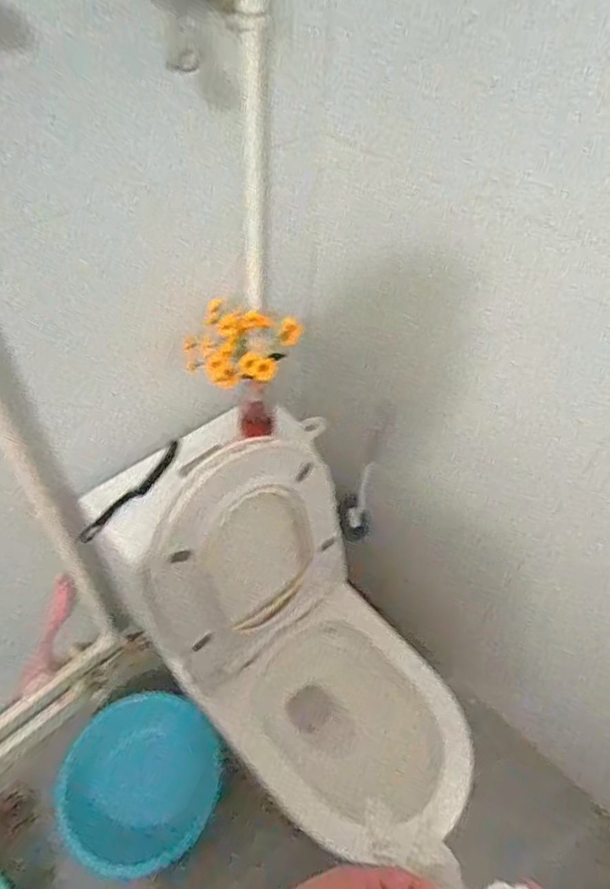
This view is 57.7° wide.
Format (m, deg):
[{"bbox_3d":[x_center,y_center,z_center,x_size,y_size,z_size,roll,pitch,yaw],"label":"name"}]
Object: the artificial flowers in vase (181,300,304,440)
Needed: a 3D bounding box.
[{"bbox_3d":[-0.101,-0.118,0.925,0.171,0.222,0.156,-4,49,-8],"label":"artificial flowers in vase"}]

